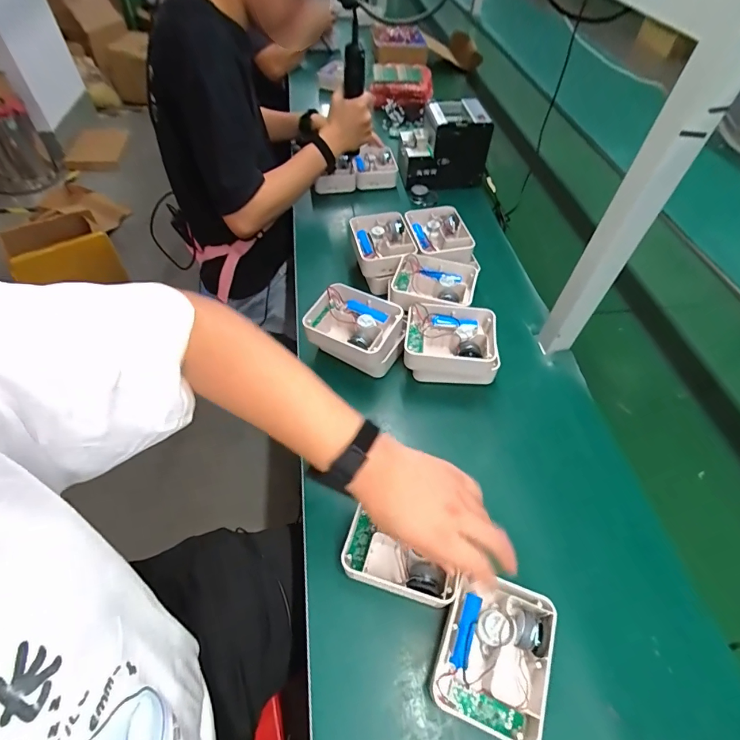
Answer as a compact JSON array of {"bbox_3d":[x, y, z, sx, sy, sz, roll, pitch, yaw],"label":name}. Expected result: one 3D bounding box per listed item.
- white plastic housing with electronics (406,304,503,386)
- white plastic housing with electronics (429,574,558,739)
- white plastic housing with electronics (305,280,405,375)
[{"bbox_3d":[0.121,-0.036,0.625,0.134,0.075,0.097,6,53,3],"label":"white plastic housing with electronics"},{"bbox_3d":[0.124,0.286,0.422,0.102,0.045,0.129,18,55,12],"label":"white plastic housing with electronics"},{"bbox_3d":[-0.025,-0.062,0.643,0.150,0.070,0.103,22,55,15],"label":"white plastic housing with electronics"}]

